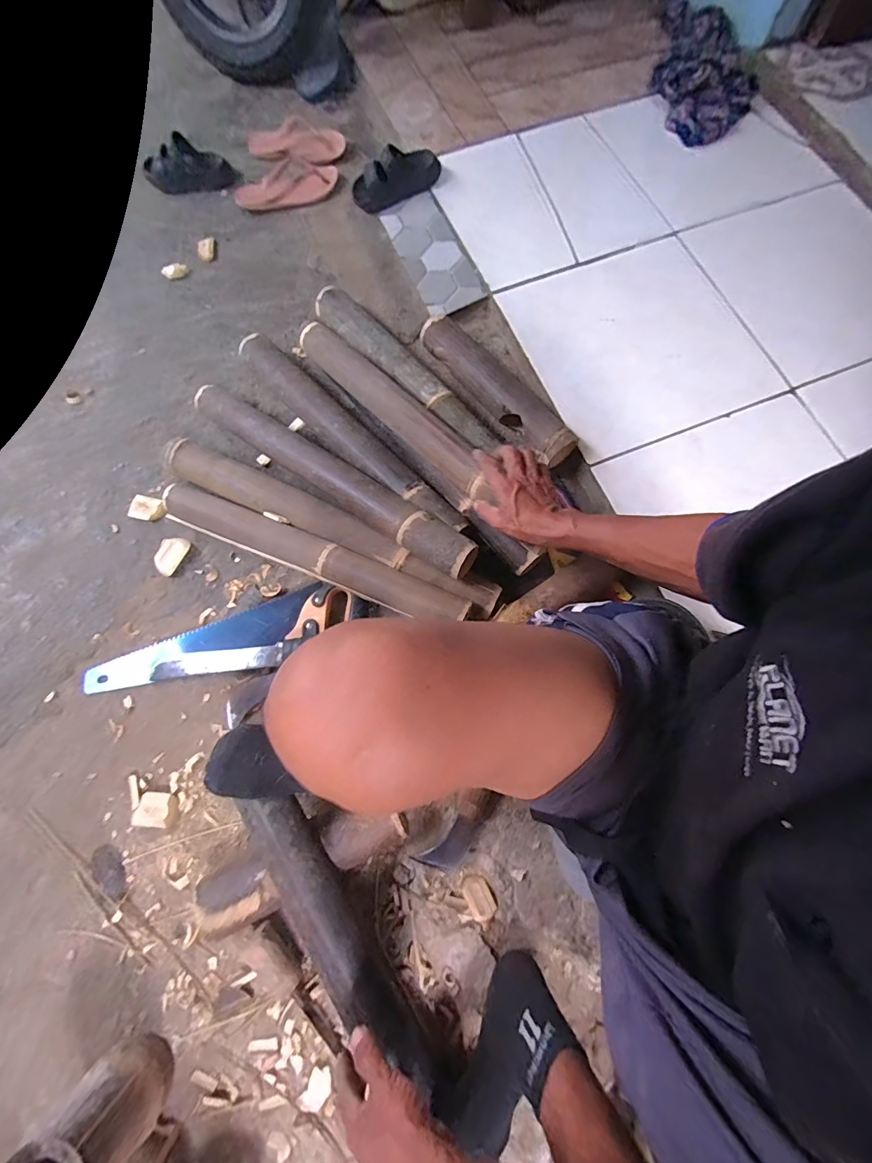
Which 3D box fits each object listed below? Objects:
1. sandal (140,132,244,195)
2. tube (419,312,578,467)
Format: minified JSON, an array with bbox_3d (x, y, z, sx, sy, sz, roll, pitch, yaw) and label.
[{"bbox_3d":[-0.559,-0.932,0.969,0.203,0.063,0.093,-5,75,1],"label":"sandal"},{"bbox_3d":[0.110,-0.344,0.757,0.077,0.067,0.358,-38,77,-8],"label":"tube"}]

